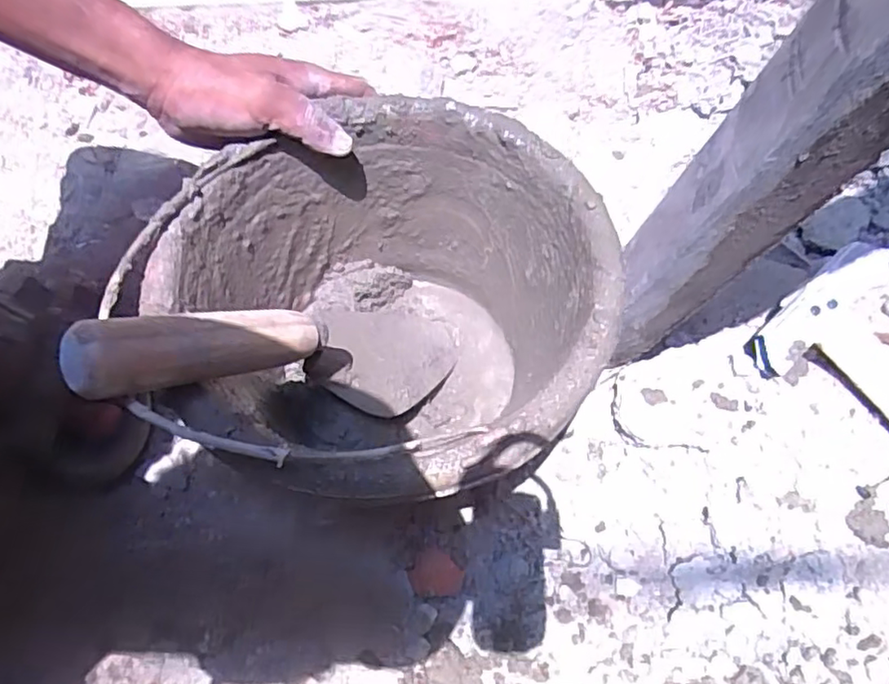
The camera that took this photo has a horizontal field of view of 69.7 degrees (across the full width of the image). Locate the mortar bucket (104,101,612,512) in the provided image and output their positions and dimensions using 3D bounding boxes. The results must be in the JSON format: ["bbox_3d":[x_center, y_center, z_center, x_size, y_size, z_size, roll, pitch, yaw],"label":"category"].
[{"bbox_3d":[-0.029,-0.011,0.398,0.240,0.170,0.243,-1,63,2],"label":"mortar bucket"}]

